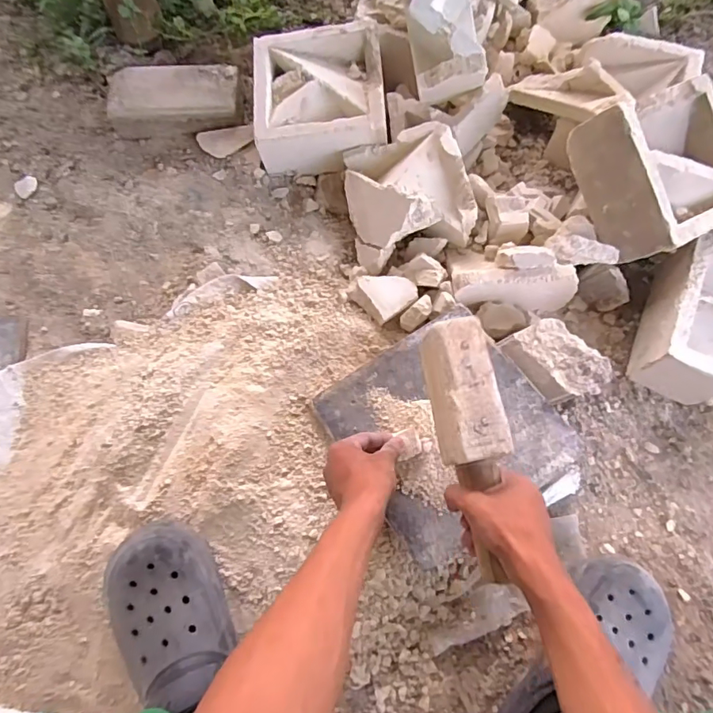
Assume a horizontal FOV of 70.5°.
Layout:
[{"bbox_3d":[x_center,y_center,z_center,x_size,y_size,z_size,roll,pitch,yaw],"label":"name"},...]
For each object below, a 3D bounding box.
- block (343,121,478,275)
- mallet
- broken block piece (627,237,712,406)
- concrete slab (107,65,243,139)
[{"bbox_3d":[0.072,-0.238,0.746,0.163,0.096,0.176,-11,71,-4],"label":"block"},{"bbox_3d":[0.111,0.087,0.487,0.060,0.057,0.244,-9,83,-4],"label":"mallet"},{"bbox_3d":[0.473,-0.051,0.700,0.108,0.094,0.192,22,70,8],"label":"broken block piece"},{"bbox_3d":[-0.304,-0.428,0.851,0.216,0.081,0.104,-1,71,-1],"label":"concrete slab"}]

